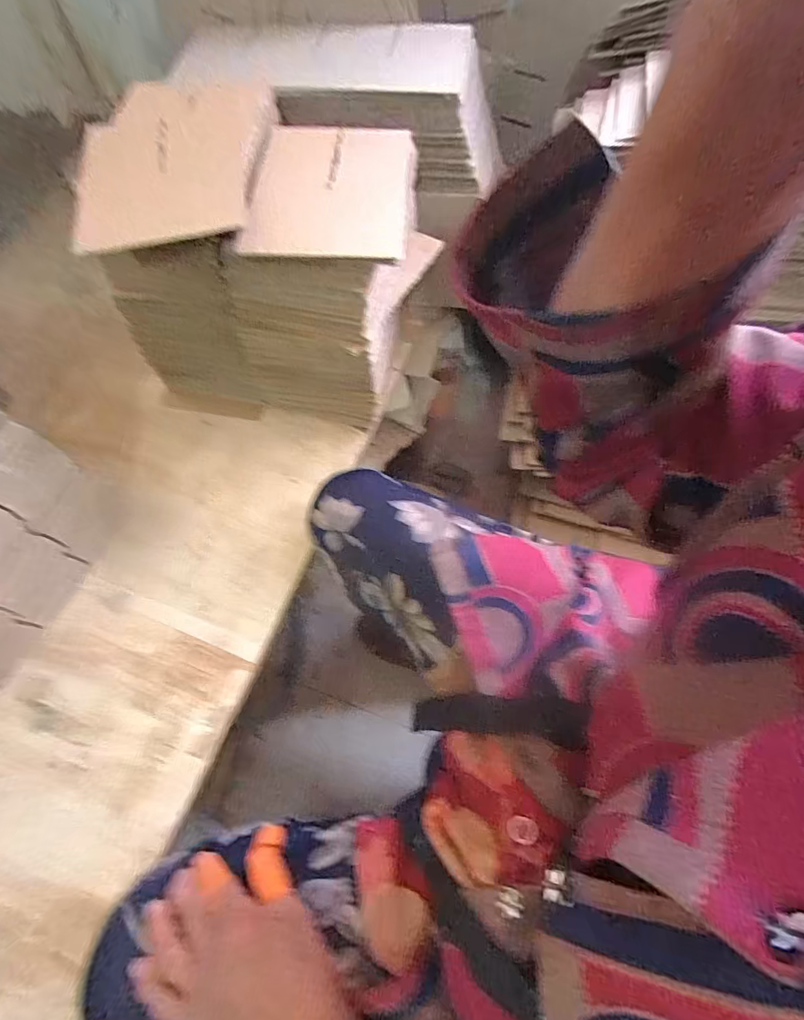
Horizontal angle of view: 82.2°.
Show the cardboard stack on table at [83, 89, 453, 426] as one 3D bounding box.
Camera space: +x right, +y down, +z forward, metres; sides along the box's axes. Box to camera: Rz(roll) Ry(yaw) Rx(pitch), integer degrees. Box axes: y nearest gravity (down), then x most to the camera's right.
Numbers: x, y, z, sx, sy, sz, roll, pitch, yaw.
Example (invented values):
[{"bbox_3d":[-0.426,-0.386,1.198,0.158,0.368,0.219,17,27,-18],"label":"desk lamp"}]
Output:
[{"bbox_3d":[-0.141,-0.286,0.566,0.322,0.252,0.275,14,66,6],"label":"cardboard stack on table"}]

